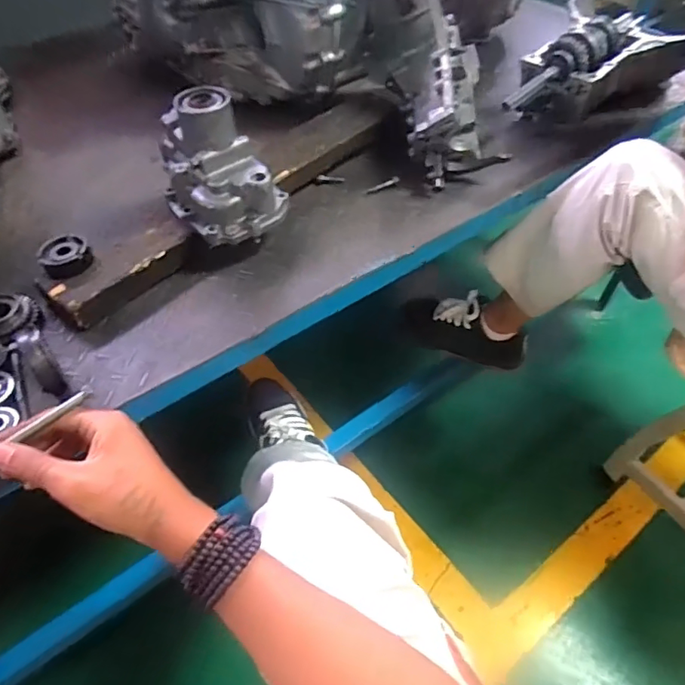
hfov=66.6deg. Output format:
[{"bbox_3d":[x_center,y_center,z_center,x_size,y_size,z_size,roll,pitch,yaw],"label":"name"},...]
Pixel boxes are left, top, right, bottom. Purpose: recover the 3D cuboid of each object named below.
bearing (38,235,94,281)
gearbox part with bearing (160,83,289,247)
[{"bbox_3d":[-0.341,-0.108,0.640,0.057,0.021,0.064,-28,56,-21],"label":"bearing"},{"bbox_3d":[-0.155,-0.228,0.653,0.144,0.136,0.147,-13,51,-11],"label":"gearbox part with bearing"}]

